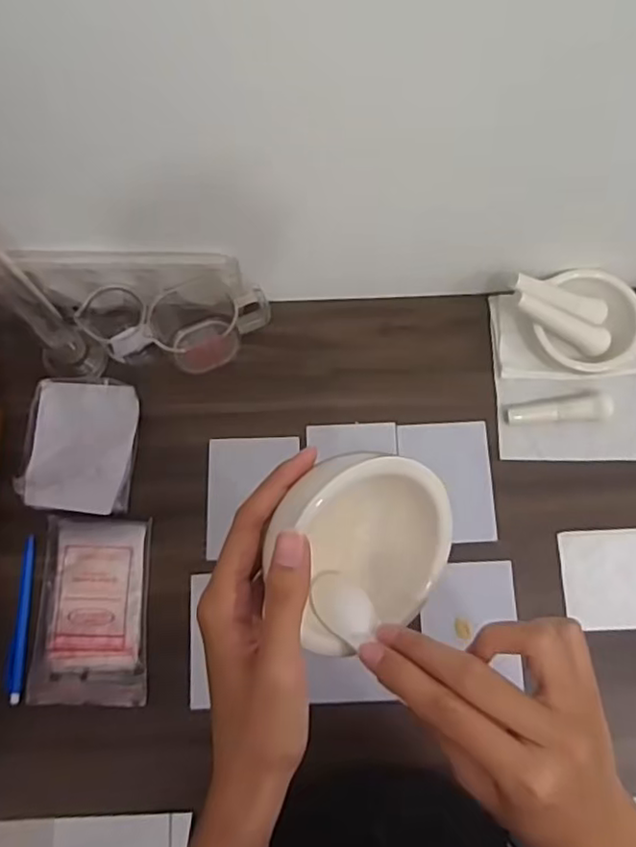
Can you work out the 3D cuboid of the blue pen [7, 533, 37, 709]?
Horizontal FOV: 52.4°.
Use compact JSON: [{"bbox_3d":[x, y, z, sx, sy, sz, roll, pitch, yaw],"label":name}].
[{"bbox_3d":[-0.257,0.170,0.563,0.013,0.010,0.135,1,76,0],"label":"blue pen"}]

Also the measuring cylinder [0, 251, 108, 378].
[{"bbox_3d":[-0.239,-0.101,0.494,0.066,0.283,0.046,39,79,9],"label":"measuring cylinder"}]

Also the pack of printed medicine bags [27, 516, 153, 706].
[{"bbox_3d":[-0.195,0.160,0.556,0.096,0.016,0.155,2,76,1],"label":"pack of printed medicine bags"}]

